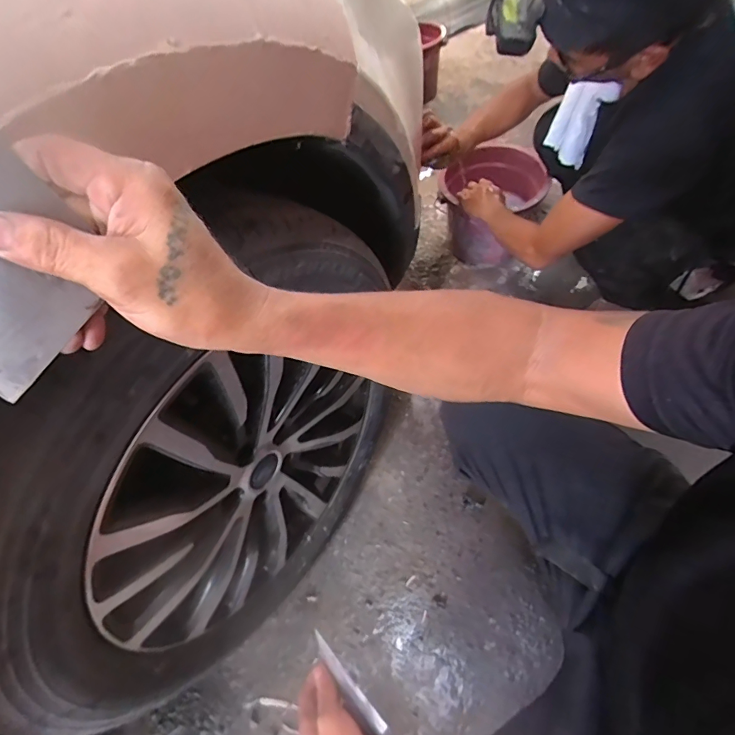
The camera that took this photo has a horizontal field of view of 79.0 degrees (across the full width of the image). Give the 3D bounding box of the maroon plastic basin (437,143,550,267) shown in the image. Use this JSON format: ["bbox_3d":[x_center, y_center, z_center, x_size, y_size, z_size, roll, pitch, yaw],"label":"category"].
[{"bbox_3d":[0.334,-0.426,1.210,0.249,0.262,0.249,-5,54,7],"label":"maroon plastic basin"}]

